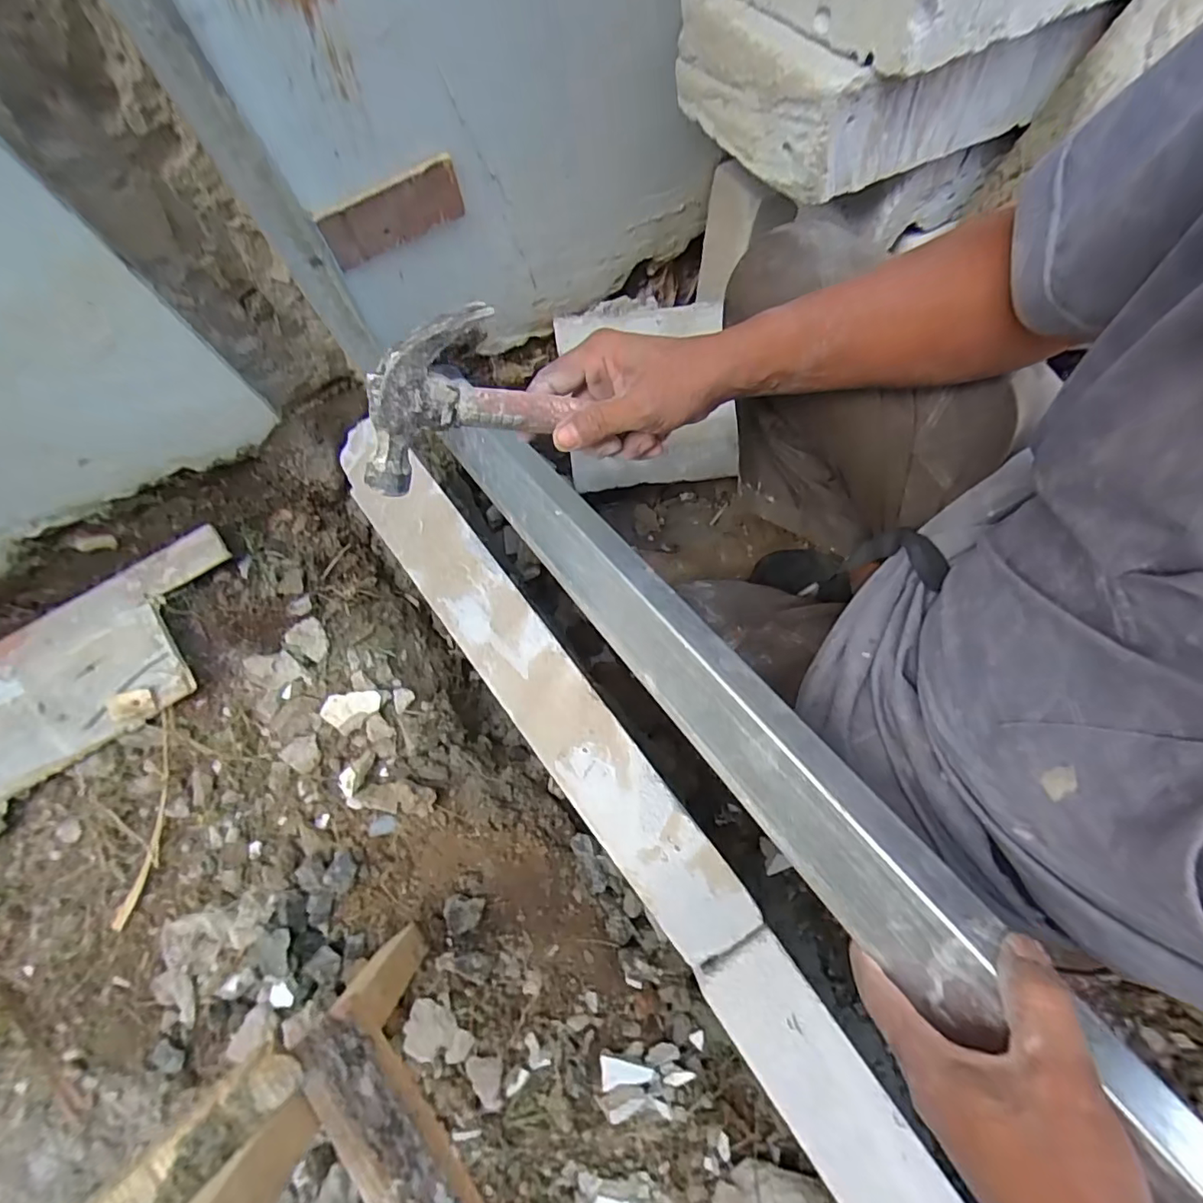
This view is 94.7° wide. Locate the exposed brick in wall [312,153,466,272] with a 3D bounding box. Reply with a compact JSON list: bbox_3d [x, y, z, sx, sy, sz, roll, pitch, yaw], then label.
[{"bbox_3d":[-0.172,-0.321,0.461,0.118,0.053,0.012,-34,78,-8],"label":"exposed brick in wall"}]

